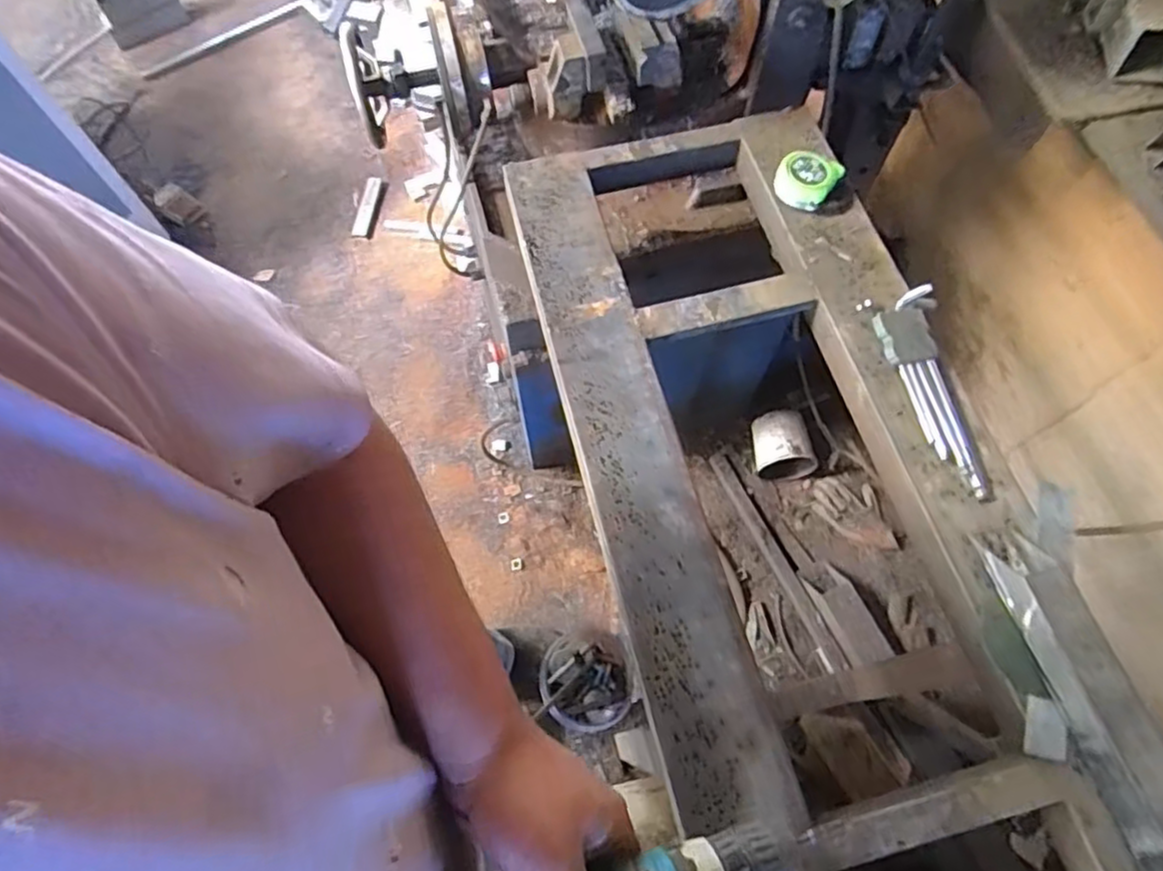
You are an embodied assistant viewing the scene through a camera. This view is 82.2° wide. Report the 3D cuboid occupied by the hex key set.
[{"bbox_3d":[0.340,-0.046,0.648,0.056,0.035,0.207,-8,66,-3],"label":"hex key set"}]

